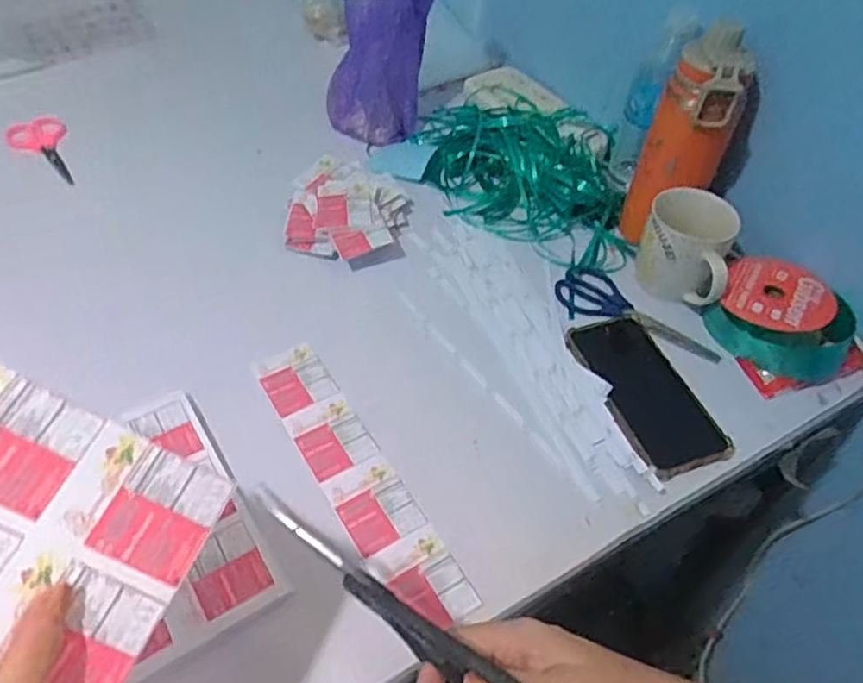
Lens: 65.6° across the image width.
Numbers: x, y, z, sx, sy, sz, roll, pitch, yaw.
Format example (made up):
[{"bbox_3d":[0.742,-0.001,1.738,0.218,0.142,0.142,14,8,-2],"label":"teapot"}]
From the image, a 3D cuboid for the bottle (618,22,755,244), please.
[{"bbox_3d":[0.255,-0.199,0.678,0.076,0.213,0.080,20,52,13],"label":"bottle"}]

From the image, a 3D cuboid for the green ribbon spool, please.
[{"bbox_3d":[0.336,-0.022,0.645,0.104,0.045,0.131,-22,54,-20],"label":"green ribbon spool"}]

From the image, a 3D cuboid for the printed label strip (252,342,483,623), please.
[{"bbox_3d":[-0.065,0.105,0.550,0.059,0.005,0.281,-24,55,-22],"label":"printed label strip"}]

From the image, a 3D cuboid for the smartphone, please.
[{"bbox_3d":[0.190,0.040,0.605,0.084,0.013,0.175,-15,52,-15],"label":"smartphone"}]

